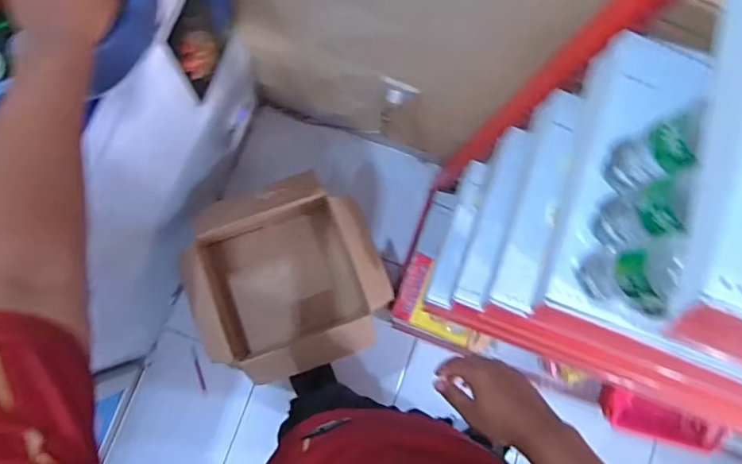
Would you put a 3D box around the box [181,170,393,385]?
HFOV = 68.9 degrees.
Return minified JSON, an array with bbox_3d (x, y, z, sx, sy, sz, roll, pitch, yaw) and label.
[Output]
[{"bbox_3d":[-0.189,0.100,1.199,0.419,0.171,0.416,-20,86,-8],"label":"box"}]

